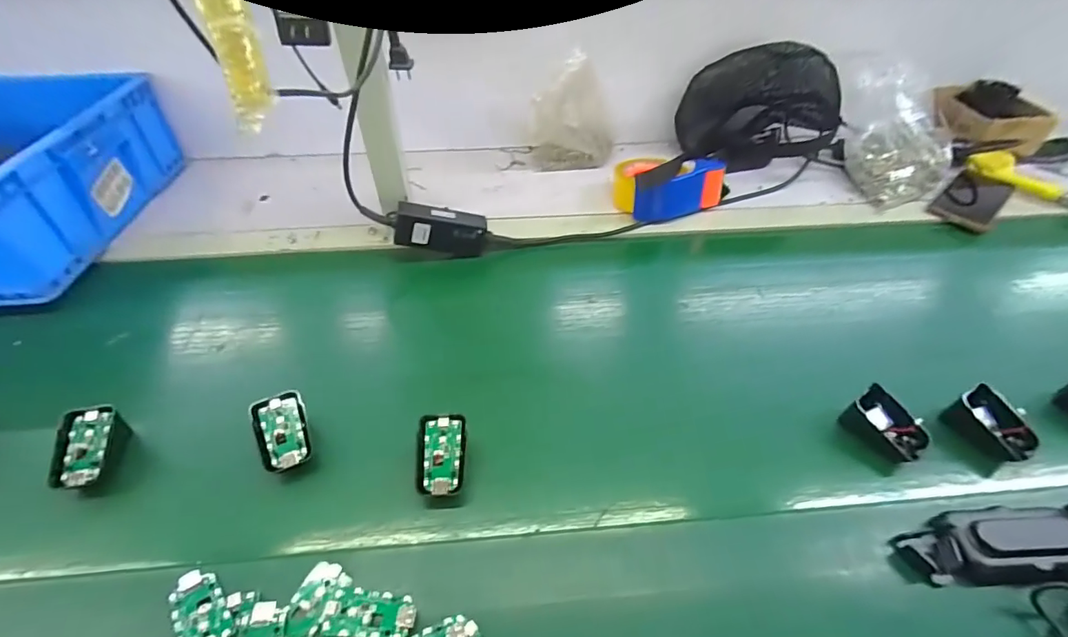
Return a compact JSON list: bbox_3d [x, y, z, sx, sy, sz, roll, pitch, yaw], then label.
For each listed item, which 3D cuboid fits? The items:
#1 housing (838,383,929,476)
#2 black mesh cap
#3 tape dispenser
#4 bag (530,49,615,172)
[{"bbox_3d":[0.327,0.104,0.445,0.050,0.038,0.065,-25,51,-23],"label":"housing"},{"bbox_3d":[0.370,-0.363,0.799,0.235,0.167,0.164,13,47,11],"label":"black mesh cap"},{"bbox_3d":[0.205,-0.209,0.718,0.166,0.070,0.111,-11,47,-12],"label":"tape dispenser"},{"bbox_3d":[0.065,-0.327,0.774,0.151,0.160,0.066,-1,46,-3],"label":"bag"}]

